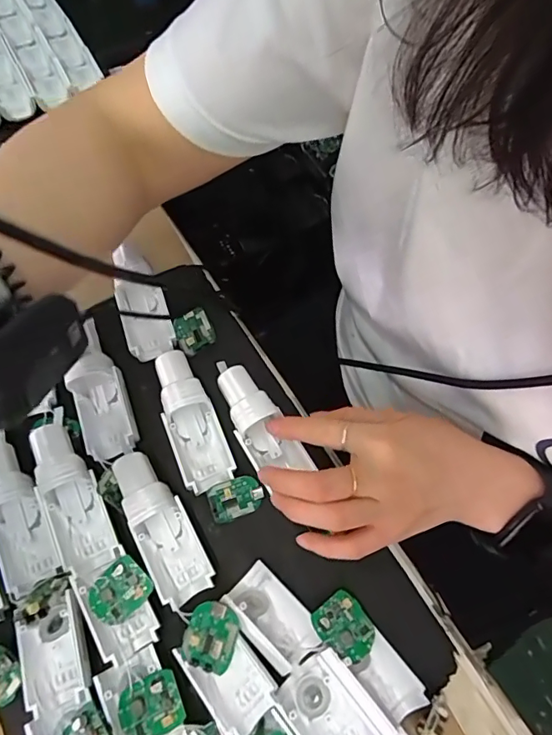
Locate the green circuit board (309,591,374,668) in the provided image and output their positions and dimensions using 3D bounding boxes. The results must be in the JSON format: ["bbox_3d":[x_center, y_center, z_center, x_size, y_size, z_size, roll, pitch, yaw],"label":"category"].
[{"bbox_3d":[0.040,0.149,0.283,0.028,0.008,0.034,-35,62,-18],"label":"green circuit board"}]

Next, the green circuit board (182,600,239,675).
[{"bbox_3d":[-0.036,0.148,0.273,0.028,0.004,0.034,16,78,14],"label":"green circuit board"}]

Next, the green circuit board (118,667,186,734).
[{"bbox_3d":[-0.068,0.183,0.264,0.033,0.006,0.027,-21,67,-8],"label":"green circuit board"}]

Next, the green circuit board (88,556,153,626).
[{"bbox_3d":[-0.092,0.131,0.288,0.034,0.008,0.028,-42,71,-16],"label":"green circuit board"}]

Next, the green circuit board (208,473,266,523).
[{"bbox_3d":[-0.026,0.086,0.320,0.034,0.005,0.027,-24,112,-10],"label":"green circuit board"}]

